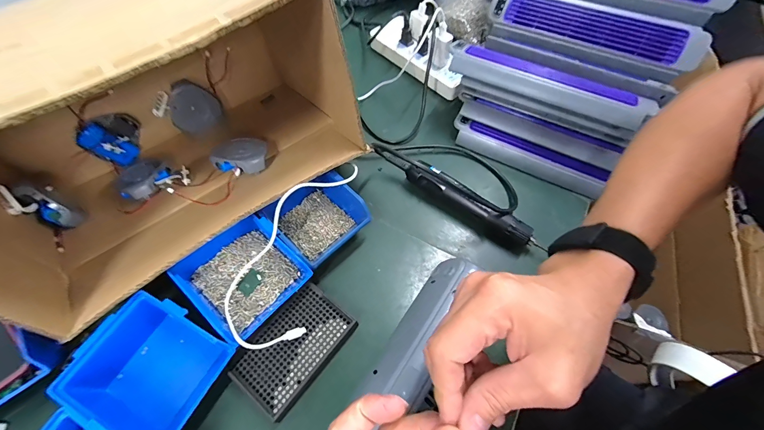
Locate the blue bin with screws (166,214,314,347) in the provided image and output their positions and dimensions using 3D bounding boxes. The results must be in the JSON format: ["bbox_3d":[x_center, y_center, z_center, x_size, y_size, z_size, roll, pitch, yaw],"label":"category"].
[{"bbox_3d":[-0.173,0.072,0.407,0.135,0.054,0.116,37,67,19],"label":"blue bin with screws"}]

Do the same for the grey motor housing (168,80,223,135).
[{"bbox_3d":[-0.314,-0.181,0.541,0.076,0.079,0.036,-30,31,-13],"label":"grey motor housing"}]

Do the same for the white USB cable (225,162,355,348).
[{"bbox_3d":[-0.118,0.032,0.408,0.112,0.065,0.256,13,61,7],"label":"white USB cable"}]

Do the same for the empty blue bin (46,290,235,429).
[{"bbox_3d":[-0.251,0.172,0.360,0.137,0.077,0.128,26,61,14],"label":"empty blue bin"}]

